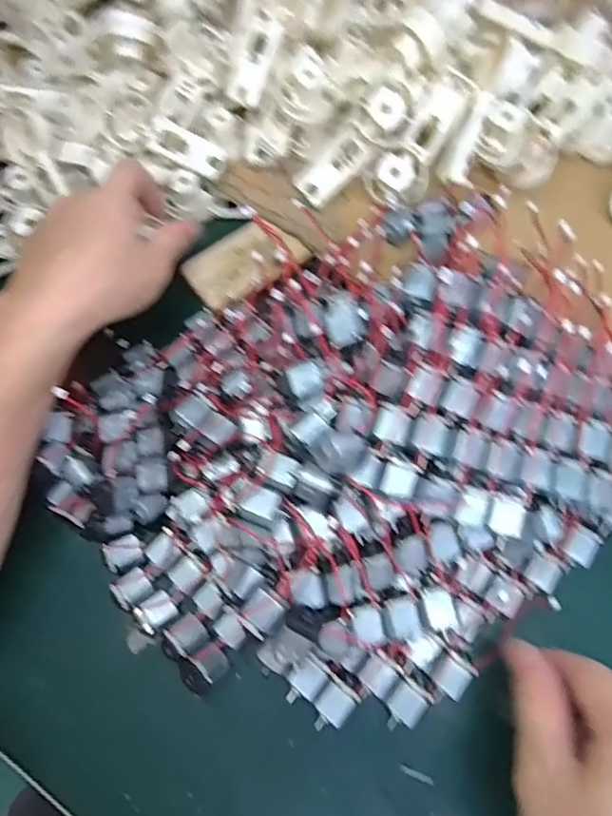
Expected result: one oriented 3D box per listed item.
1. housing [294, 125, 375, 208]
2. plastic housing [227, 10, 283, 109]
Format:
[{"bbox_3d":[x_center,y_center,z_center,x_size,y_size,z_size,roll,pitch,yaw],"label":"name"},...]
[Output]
[{"bbox_3d":[0.019,-0.167,0.385,0.055,0.013,0.024,-39,69,20],"label":"housing"},{"bbox_3d":[-0.033,-0.242,0.383,0.026,0.009,0.065,20,93,9],"label":"plastic housing"}]

